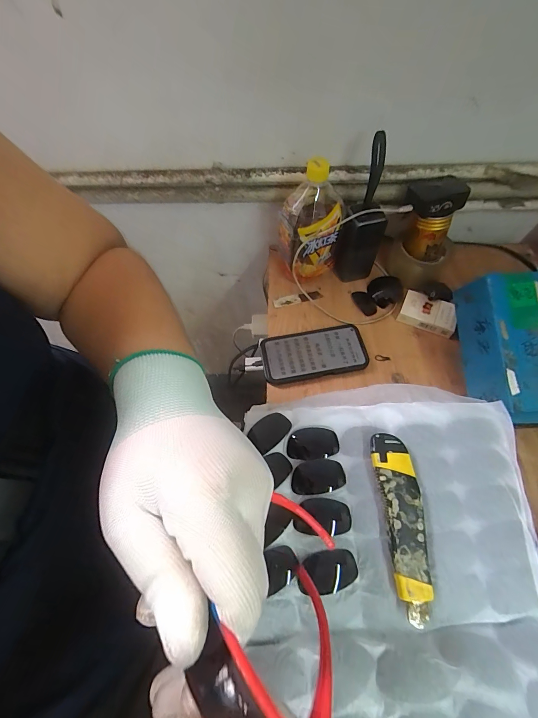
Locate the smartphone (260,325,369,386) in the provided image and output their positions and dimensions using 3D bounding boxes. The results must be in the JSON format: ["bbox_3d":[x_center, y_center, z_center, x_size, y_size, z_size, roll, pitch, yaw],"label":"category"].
[{"bbox_3d":[0.072,-0.009,0.523,0.163,0.012,0.081,-9,62,-5],"label":"smartphone"}]

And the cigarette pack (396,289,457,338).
[{"bbox_3d":[0.266,-0.074,0.549,0.089,0.025,0.057,24,64,13],"label":"cigarette pack"}]

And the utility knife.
[{"bbox_3d":[0.128,0.152,0.311,0.038,0.021,0.155,-4,62,0],"label":"utility knife"}]

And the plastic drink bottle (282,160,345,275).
[{"bbox_3d":[0.065,-0.217,0.516,0.094,0.169,0.094,8,62,7],"label":"plastic drink bottle"}]

